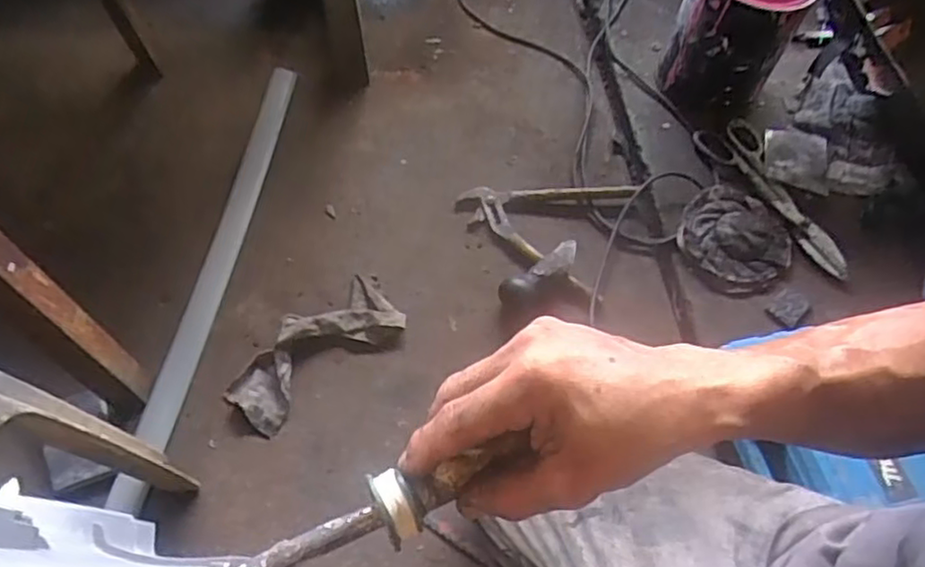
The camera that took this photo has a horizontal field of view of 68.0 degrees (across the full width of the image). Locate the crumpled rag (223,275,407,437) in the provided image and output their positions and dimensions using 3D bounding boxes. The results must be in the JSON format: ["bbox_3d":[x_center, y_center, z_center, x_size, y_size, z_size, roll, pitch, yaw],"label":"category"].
[{"bbox_3d":[-0.177,0.076,0.818,0.212,0.033,0.092,-39,68,-22],"label":"crumpled rag"}]

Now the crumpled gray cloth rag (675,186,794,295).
[{"bbox_3d":[0.365,-0.058,0.918,0.145,0.039,0.150,37,64,18],"label":"crumpled gray cloth rag"}]

